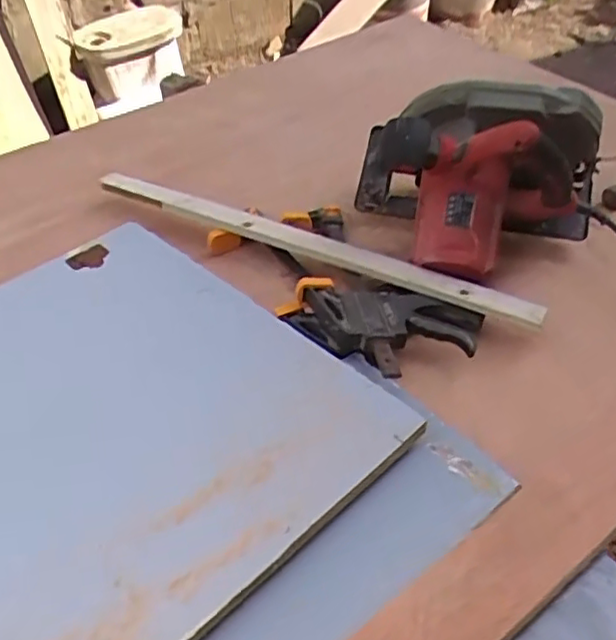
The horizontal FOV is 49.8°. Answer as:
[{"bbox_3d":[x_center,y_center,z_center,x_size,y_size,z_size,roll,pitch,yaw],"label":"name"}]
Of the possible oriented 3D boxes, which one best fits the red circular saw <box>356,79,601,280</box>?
[{"bbox_3d":[0.190,-0.156,0.774,0.284,0.185,0.193,13,47,11],"label":"red circular saw"}]

